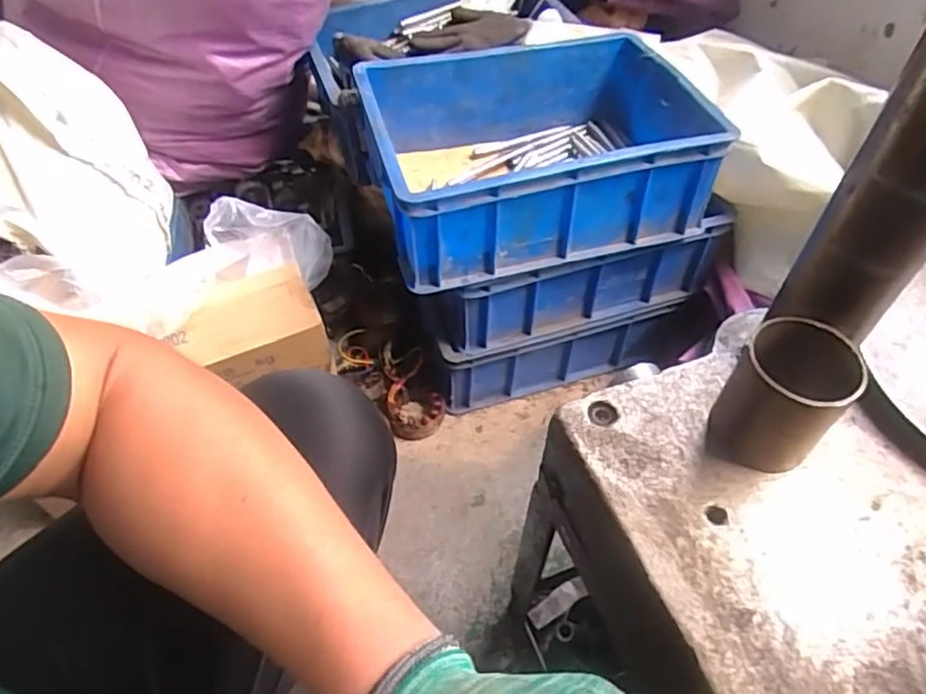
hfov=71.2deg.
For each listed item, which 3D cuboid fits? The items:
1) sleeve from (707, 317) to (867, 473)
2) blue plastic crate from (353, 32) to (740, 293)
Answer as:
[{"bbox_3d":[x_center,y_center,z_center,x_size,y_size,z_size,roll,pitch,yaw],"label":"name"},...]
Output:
[{"bbox_3d":[0.217,0.035,0.439,0.069,0.094,0.069,36,59,25],"label":"sleeve"},{"bbox_3d":[0.090,-0.260,0.841,0.413,0.146,0.302,-12,52,-10],"label":"blue plastic crate"}]

